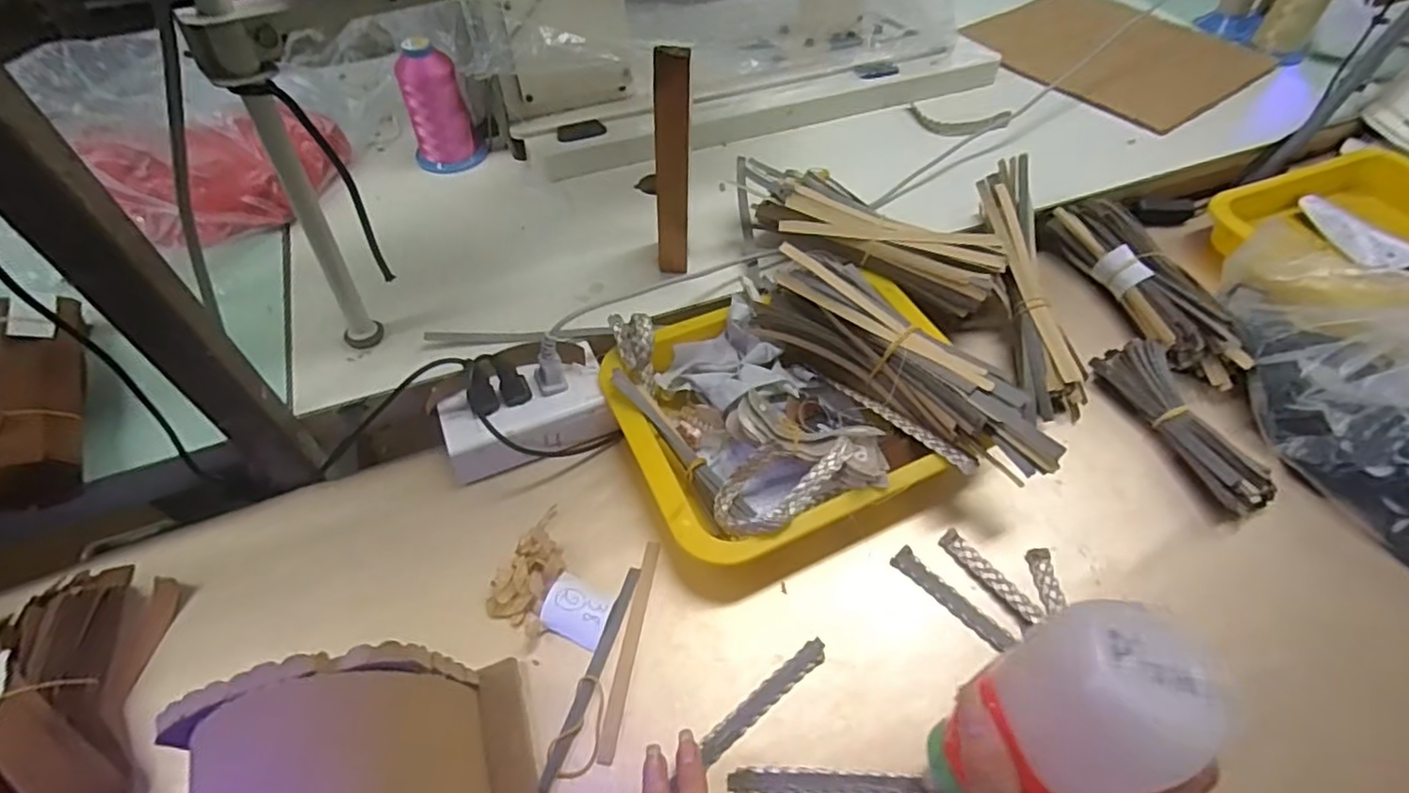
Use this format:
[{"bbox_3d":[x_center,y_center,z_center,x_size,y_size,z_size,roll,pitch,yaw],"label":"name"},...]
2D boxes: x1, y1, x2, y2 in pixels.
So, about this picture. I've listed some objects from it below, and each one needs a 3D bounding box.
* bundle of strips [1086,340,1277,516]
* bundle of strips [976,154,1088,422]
[{"bbox_3d":[0.355,0.017,0.485,0.038,0.026,0.145,-18,55,-13],"label":"bundle of strips"},{"bbox_3d":[0.265,-0.094,0.544,0.050,0.028,0.233,-2,71,-1],"label":"bundle of strips"}]

